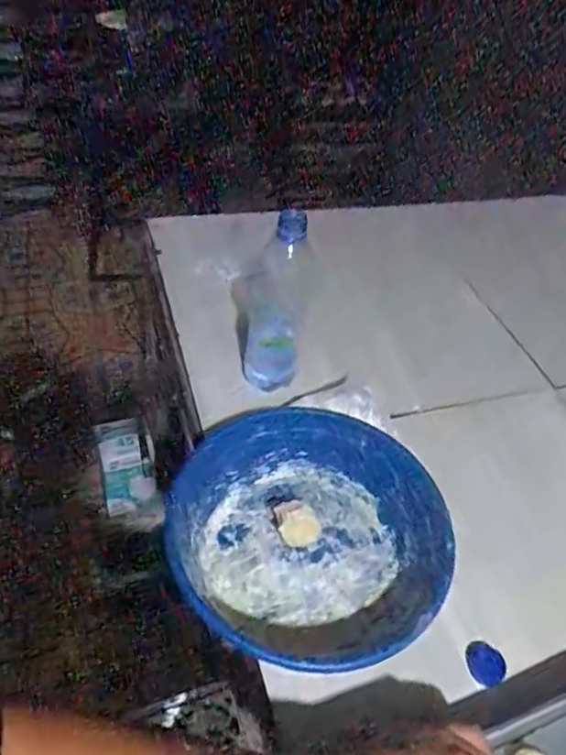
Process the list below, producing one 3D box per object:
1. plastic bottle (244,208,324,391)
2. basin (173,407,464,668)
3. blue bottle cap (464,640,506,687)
[{"bbox_3d":[-0.006,-0.087,0.687,0.061,0.241,0.076,-16,48,-21],"label":"plastic bottle"},{"bbox_3d":[0.022,0.149,0.576,0.266,0.081,0.234,6,44,0],"label":"basin"},{"bbox_3d":[0.183,0.261,0.532,0.030,0.023,0.038,-22,51,-26],"label":"blue bottle cap"}]

